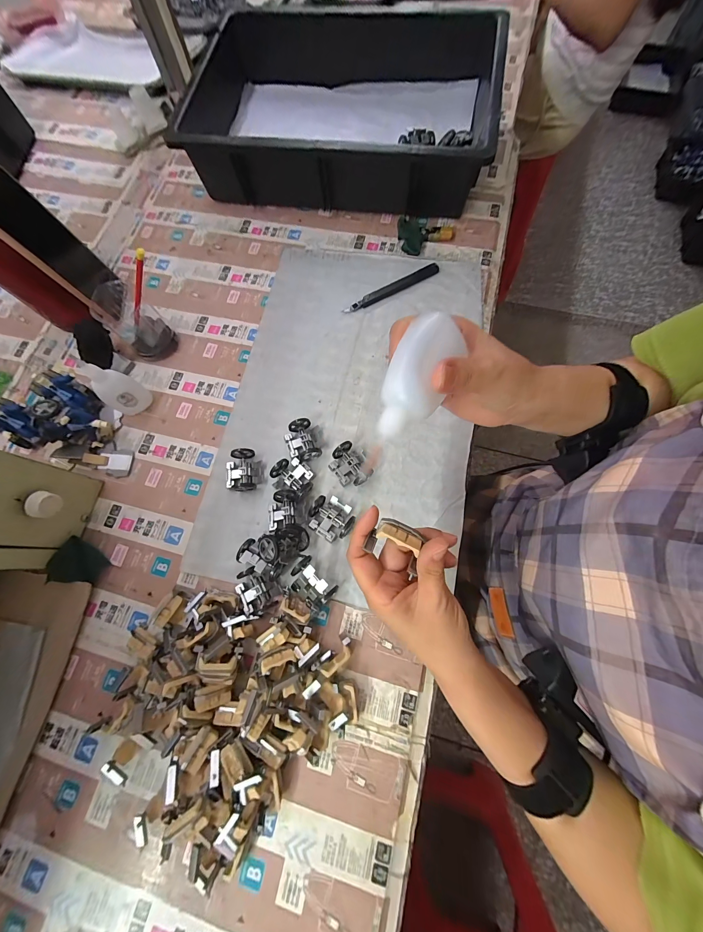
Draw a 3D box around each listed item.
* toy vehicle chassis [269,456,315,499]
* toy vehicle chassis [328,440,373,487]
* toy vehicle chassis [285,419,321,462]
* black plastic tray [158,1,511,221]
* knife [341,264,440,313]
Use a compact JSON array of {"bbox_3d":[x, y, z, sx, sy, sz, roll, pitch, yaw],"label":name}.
[{"bbox_3d":[-0.065,0.011,0.357,0.049,0.023,0.035,36,78,11],"label":"toy vehicle chassis"},{"bbox_3d":[0.000,-0.001,0.357,0.044,0.022,0.049,-36,76,-8],"label":"toy vehicle chassis"},{"bbox_3d":[-0.060,-0.030,0.370,0.034,0.023,0.049,-21,74,-4],"label":"toy vehicle chassis"},{"bbox_3d":[-0.010,-0.549,0.482,0.431,0.107,0.316,9,74,4],"label":"black plastic tray"},{"bbox_3d":[0.059,-0.255,0.437,0.151,0.006,0.019,-25,75,-5],"label":"knife"}]

